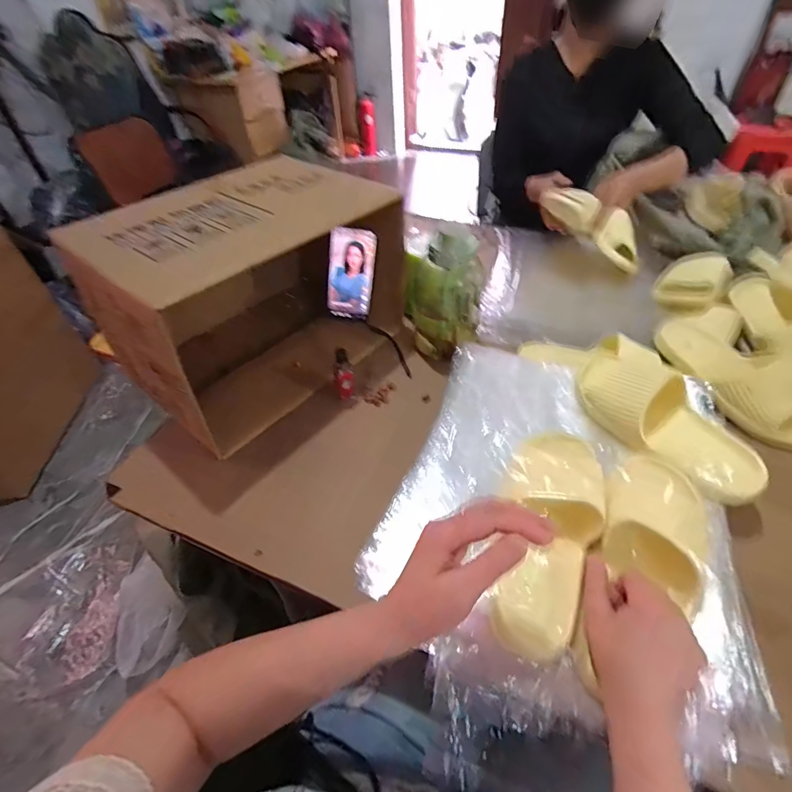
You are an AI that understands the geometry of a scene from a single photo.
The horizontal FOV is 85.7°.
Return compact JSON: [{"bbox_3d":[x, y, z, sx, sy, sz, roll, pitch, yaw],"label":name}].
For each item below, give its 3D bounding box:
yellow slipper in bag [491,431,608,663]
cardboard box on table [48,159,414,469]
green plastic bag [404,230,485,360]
[{"bbox_3d":[0.162,0.135,0.453,0.096,0.046,0.246,13,56,16],"label":"yellow slipper in bag"},{"bbox_3d":[-0.191,-0.172,0.678,0.253,0.268,0.464,30,55,29],"label":"cardboard box on table"},{"bbox_3d":[0.076,-0.164,0.682,0.121,0.212,0.092,1,46,5],"label":"green plastic bag"}]

